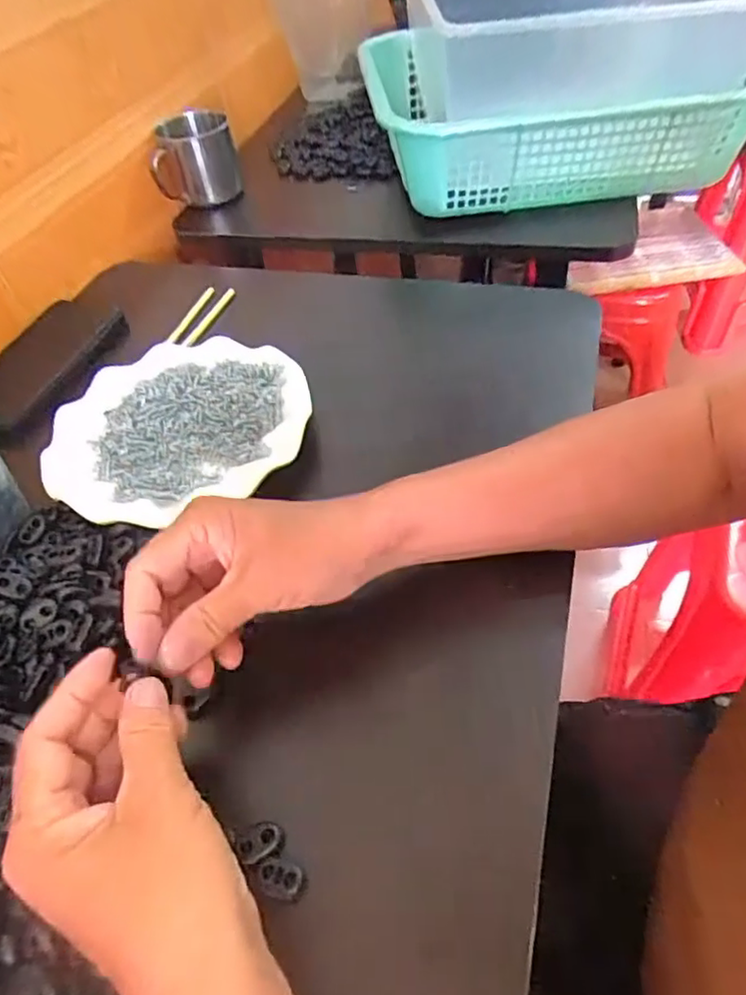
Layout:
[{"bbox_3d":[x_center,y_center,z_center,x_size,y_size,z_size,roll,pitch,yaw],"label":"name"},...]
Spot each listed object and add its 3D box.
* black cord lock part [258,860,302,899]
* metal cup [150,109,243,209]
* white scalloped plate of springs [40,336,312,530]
[{"bbox_3d":[-0.040,0.164,0.271,0.019,0.005,0.012,9,51,15],"label":"black cord lock part"},{"bbox_3d":[-0.201,-0.385,0.724,0.088,0.086,0.088,-7,49,1],"label":"metal cup"},{"bbox_3d":[-0.140,-0.052,0.458,0.181,0.027,0.162,-29,52,-18],"label":"white scalloped plate of springs"}]

